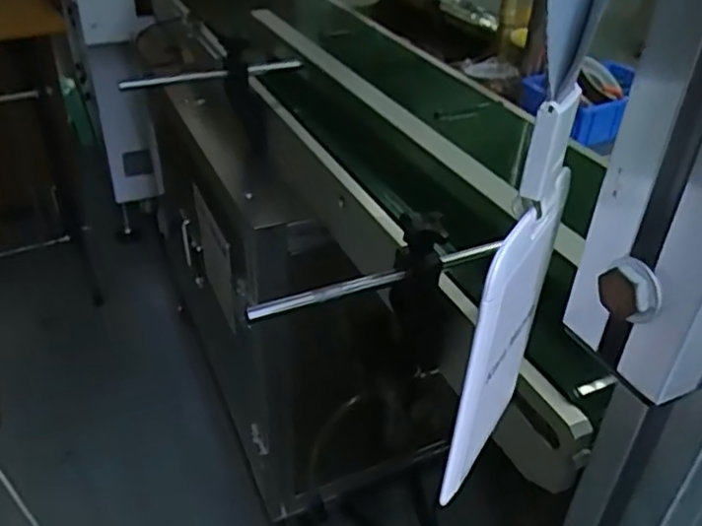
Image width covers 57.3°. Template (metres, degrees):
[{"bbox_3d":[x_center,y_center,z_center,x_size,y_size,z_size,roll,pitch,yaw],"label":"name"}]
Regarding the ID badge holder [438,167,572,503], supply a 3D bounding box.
[{"bbox_3d":[0.049,0.024,0.206,0.006,0.101,0.057,22,40,25],"label":"ID badge holder"}]

